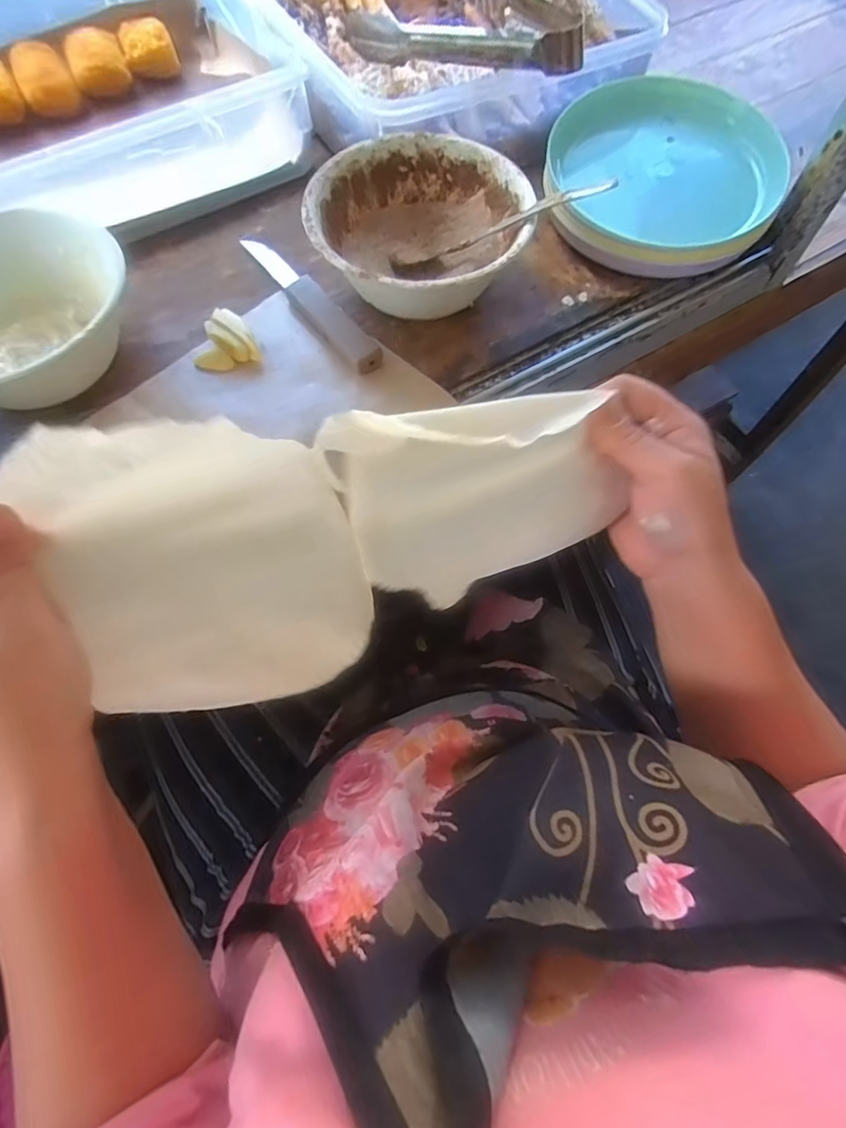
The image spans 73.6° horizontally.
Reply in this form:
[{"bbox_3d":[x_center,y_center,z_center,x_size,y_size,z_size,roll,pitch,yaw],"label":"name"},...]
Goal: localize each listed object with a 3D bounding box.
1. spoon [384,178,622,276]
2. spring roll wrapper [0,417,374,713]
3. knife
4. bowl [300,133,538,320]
[{"bbox_3d":[0.049,-0.231,0.391,0.163,0.020,0.018,-5,66,34],"label":"spoon"},{"bbox_3d":[-0.096,0.002,0.262,0.129,0.013,0.137,-17,106,-16],"label":"spring roll wrapper"},{"bbox_3d":[-0.087,-0.203,0.418,0.024,0.011,0.171,-35,75,-13],"label":"knife"},{"bbox_3d":[-0.002,-0.235,0.407,0.149,0.060,0.148,0,70,-1],"label":"bowl"}]

